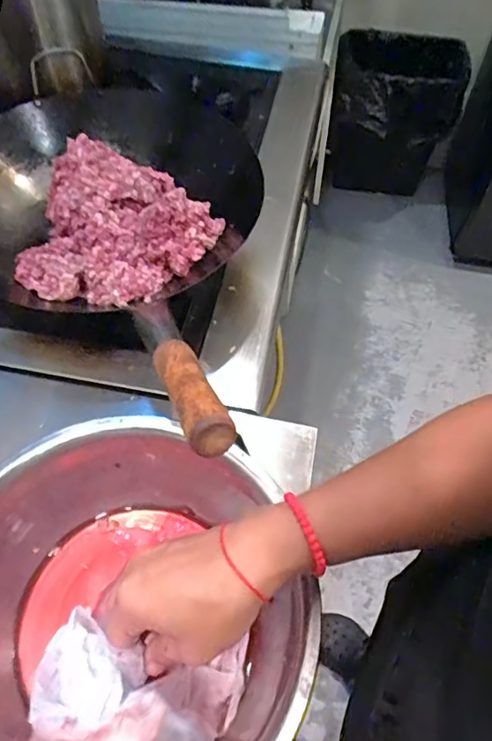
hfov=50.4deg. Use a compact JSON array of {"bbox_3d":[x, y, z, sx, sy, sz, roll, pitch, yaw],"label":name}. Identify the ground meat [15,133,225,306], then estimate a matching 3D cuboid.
[{"bbox_3d":[-0.147,-0.161,0.596,0.198,0.097,0.164,13,58,6],"label":"ground meat"}]

